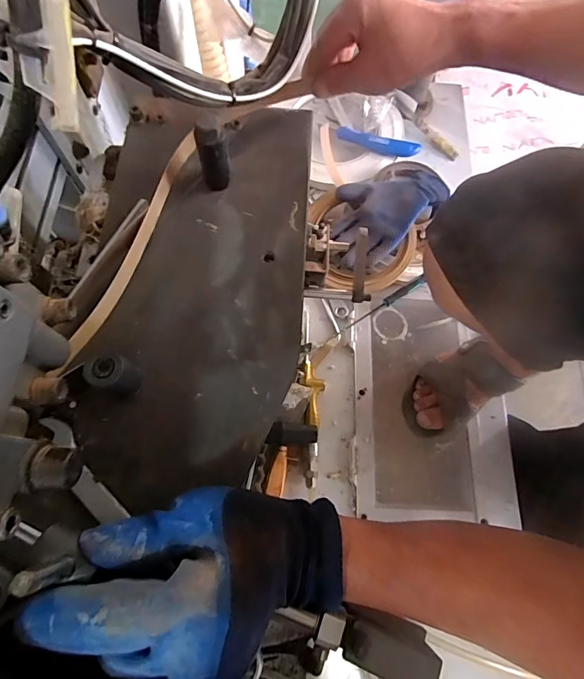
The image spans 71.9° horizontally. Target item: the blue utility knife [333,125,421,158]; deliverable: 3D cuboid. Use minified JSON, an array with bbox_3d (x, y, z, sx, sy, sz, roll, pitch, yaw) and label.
[{"bbox_3d":[0.159,-0.367,0.756,0.157,0.034,0.025,16,70,4],"label":"blue utility knife"}]

